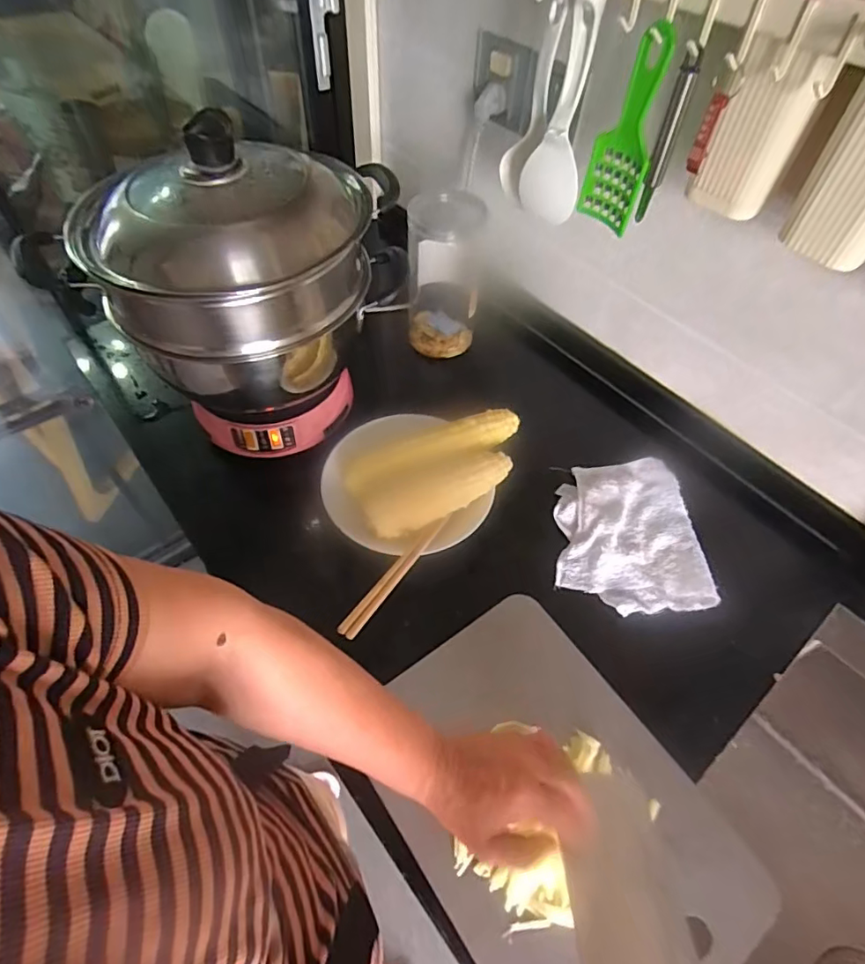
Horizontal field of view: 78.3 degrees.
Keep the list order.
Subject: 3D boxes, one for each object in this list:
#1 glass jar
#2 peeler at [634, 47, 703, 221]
[{"bbox_3d":[0.015,-0.283,0.736,0.093,0.183,0.106,3,54,-1],"label":"glass jar"},{"bbox_3d":[0.210,-0.303,0.479,0.016,0.137,0.017,23,57,14],"label":"peeler"}]

